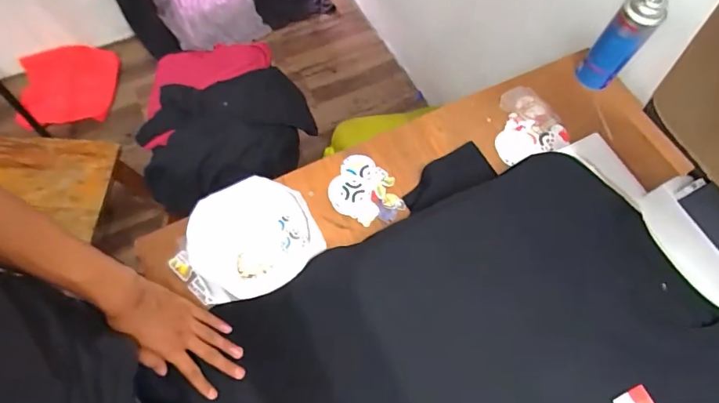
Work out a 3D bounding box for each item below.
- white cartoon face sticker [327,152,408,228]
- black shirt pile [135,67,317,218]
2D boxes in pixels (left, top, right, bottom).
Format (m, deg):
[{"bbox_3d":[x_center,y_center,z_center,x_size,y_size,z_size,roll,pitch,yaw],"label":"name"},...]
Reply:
[{"bbox_3d":[0.013,-0.016,0.717,0.122,0.007,0.101,32,68,13],"label":"white cartoon face sticker"},{"bbox_3d":[-0.312,-0.157,1.056,0.404,0.156,0.252,-15,66,-8],"label":"black shirt pile"}]

